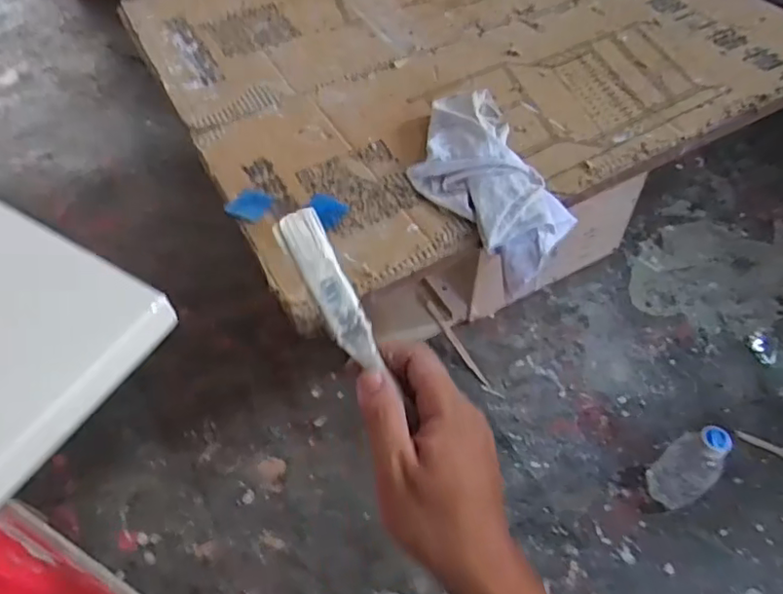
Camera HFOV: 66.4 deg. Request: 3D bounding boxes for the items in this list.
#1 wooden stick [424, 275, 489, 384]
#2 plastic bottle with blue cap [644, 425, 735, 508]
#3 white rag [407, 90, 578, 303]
[{"bbox_3d":[0.099,0.069,0.904,0.013,0.011,0.155,-29,71,-16],"label":"wooden stick"},{"bbox_3d":[0.356,0.196,0.711,0.058,0.163,0.060,-2,53,3],"label":"plastic bottle with blue cap"},{"bbox_3d":[0.085,-0.107,0.559,0.110,0.069,0.200,-17,55,-10],"label":"white rag"}]

